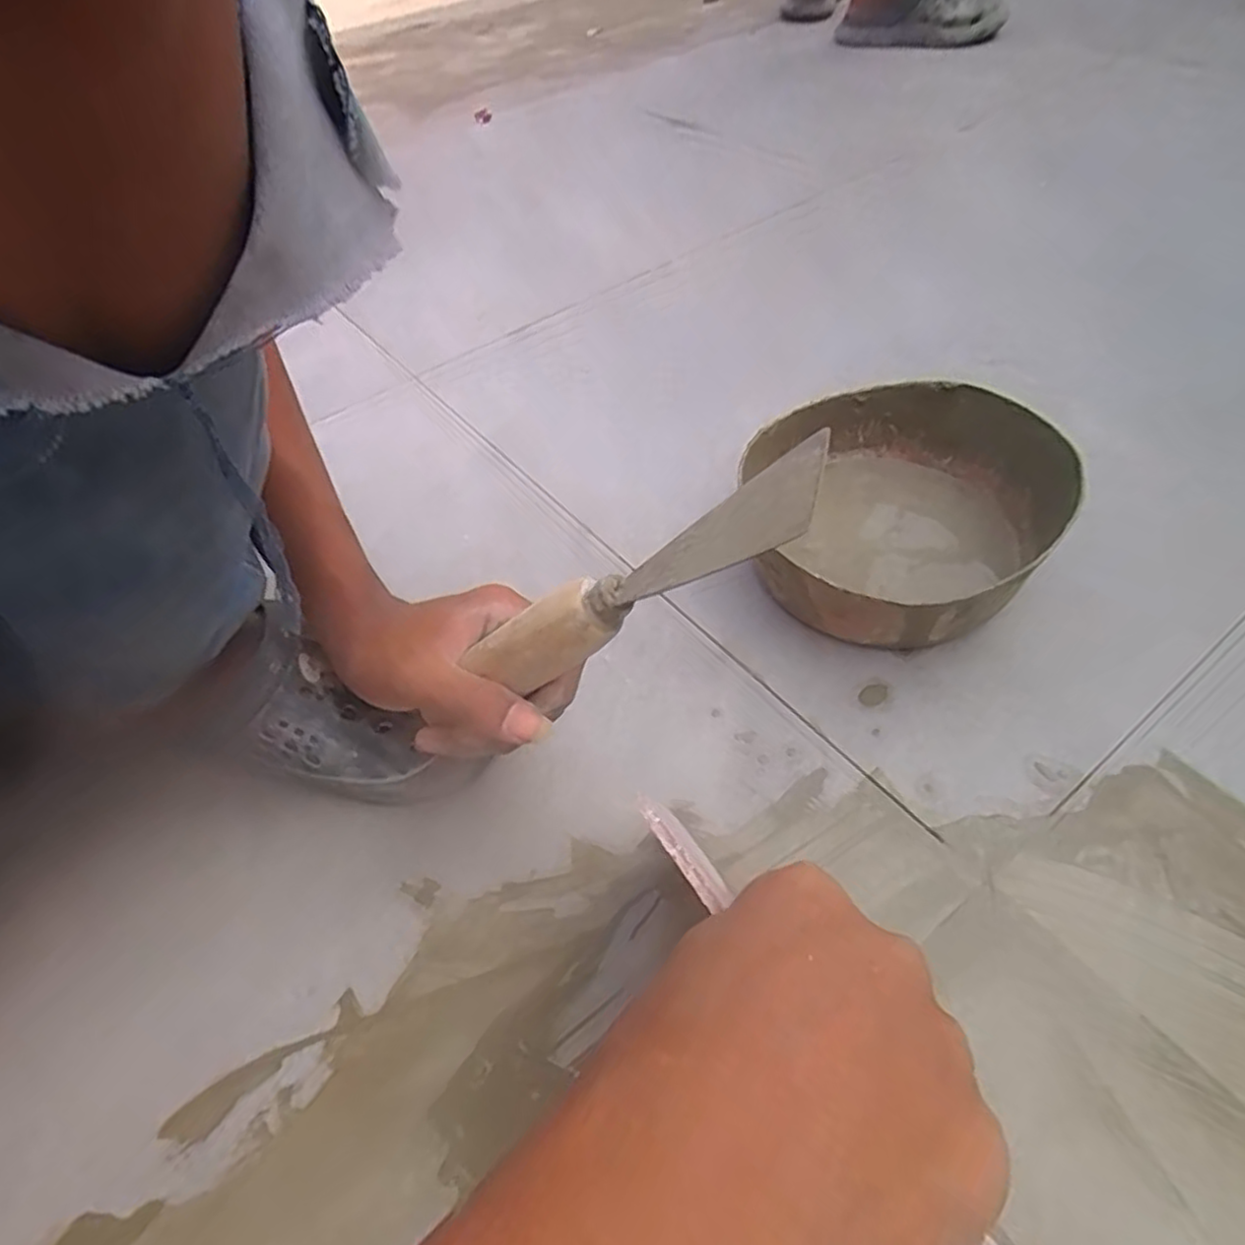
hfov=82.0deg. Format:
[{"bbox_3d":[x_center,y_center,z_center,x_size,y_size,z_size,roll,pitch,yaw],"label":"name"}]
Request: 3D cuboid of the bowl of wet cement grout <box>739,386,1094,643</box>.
[{"bbox_3d":[0.168,-0.067,0.453,0.186,0.071,0.197,20,55,21],"label":"bowl of wet cement grout"}]

